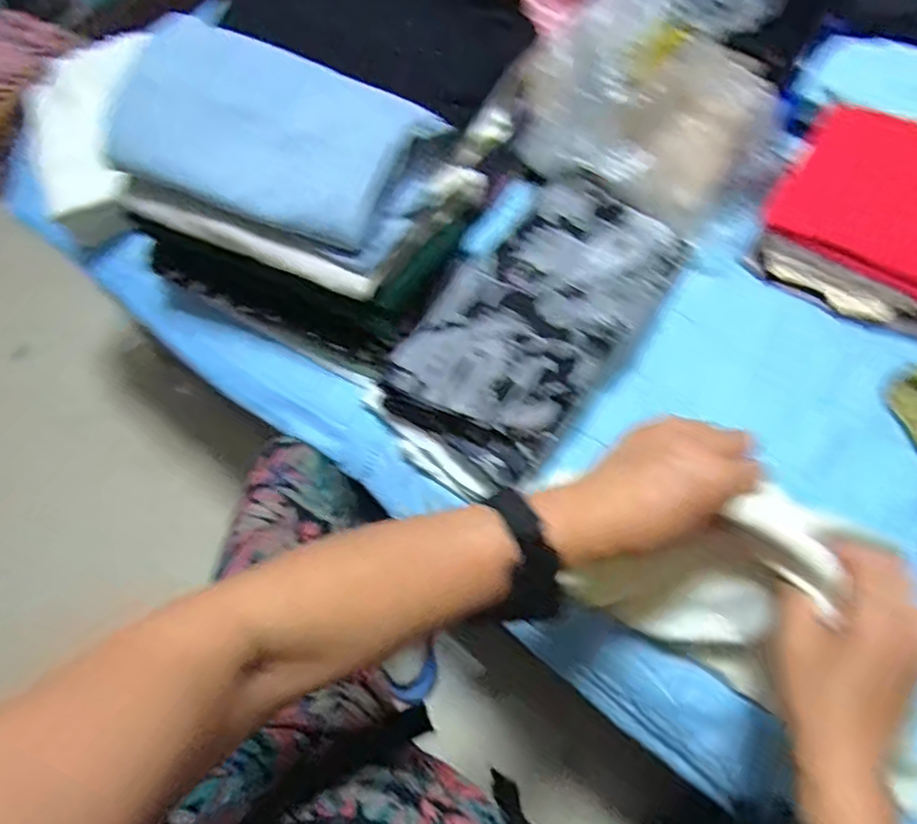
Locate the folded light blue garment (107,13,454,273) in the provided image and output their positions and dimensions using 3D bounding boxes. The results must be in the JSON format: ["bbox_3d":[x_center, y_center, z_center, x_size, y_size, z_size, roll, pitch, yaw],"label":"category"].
[{"bbox_3d":[-0.151,-0.230,0.536,0.253,0.043,0.147,21,92,-6],"label":"folded light blue garment"}]

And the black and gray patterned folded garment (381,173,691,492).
[{"bbox_3d":[0.076,-0.103,0.602,0.180,0.064,0.324,31,70,16],"label":"black and gray patterned folded garment"}]

